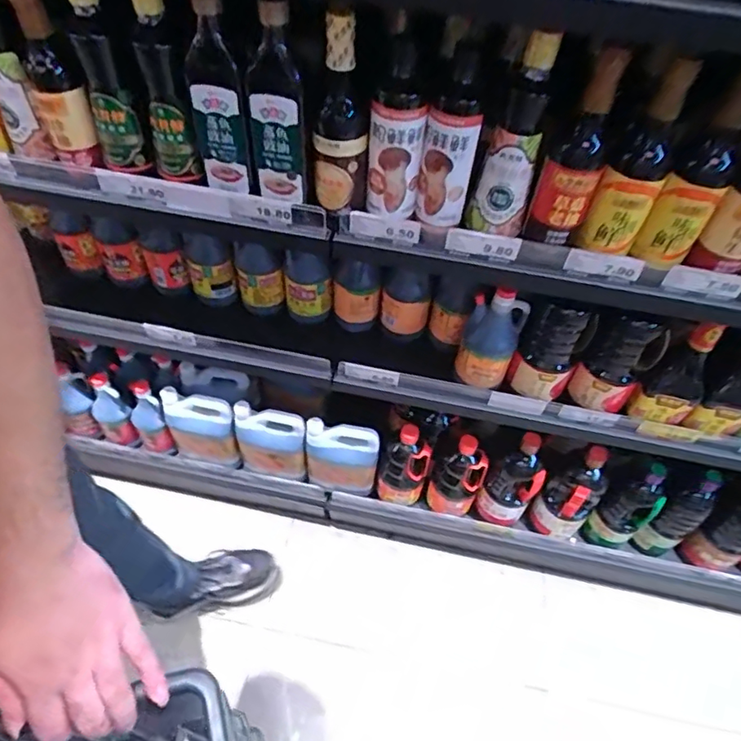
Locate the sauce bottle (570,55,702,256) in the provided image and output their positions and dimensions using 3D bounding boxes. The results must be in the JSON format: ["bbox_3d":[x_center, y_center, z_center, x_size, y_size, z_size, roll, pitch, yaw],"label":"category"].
[{"bbox_3d":[0.292,-0.224,0.601,0.071,0.197,0.060,30,55,19],"label":"sauce bottle"}]

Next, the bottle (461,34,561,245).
[{"bbox_3d":[0.161,-0.257,0.606,0.061,0.218,0.057,18,52,10],"label":"bottle"}]

